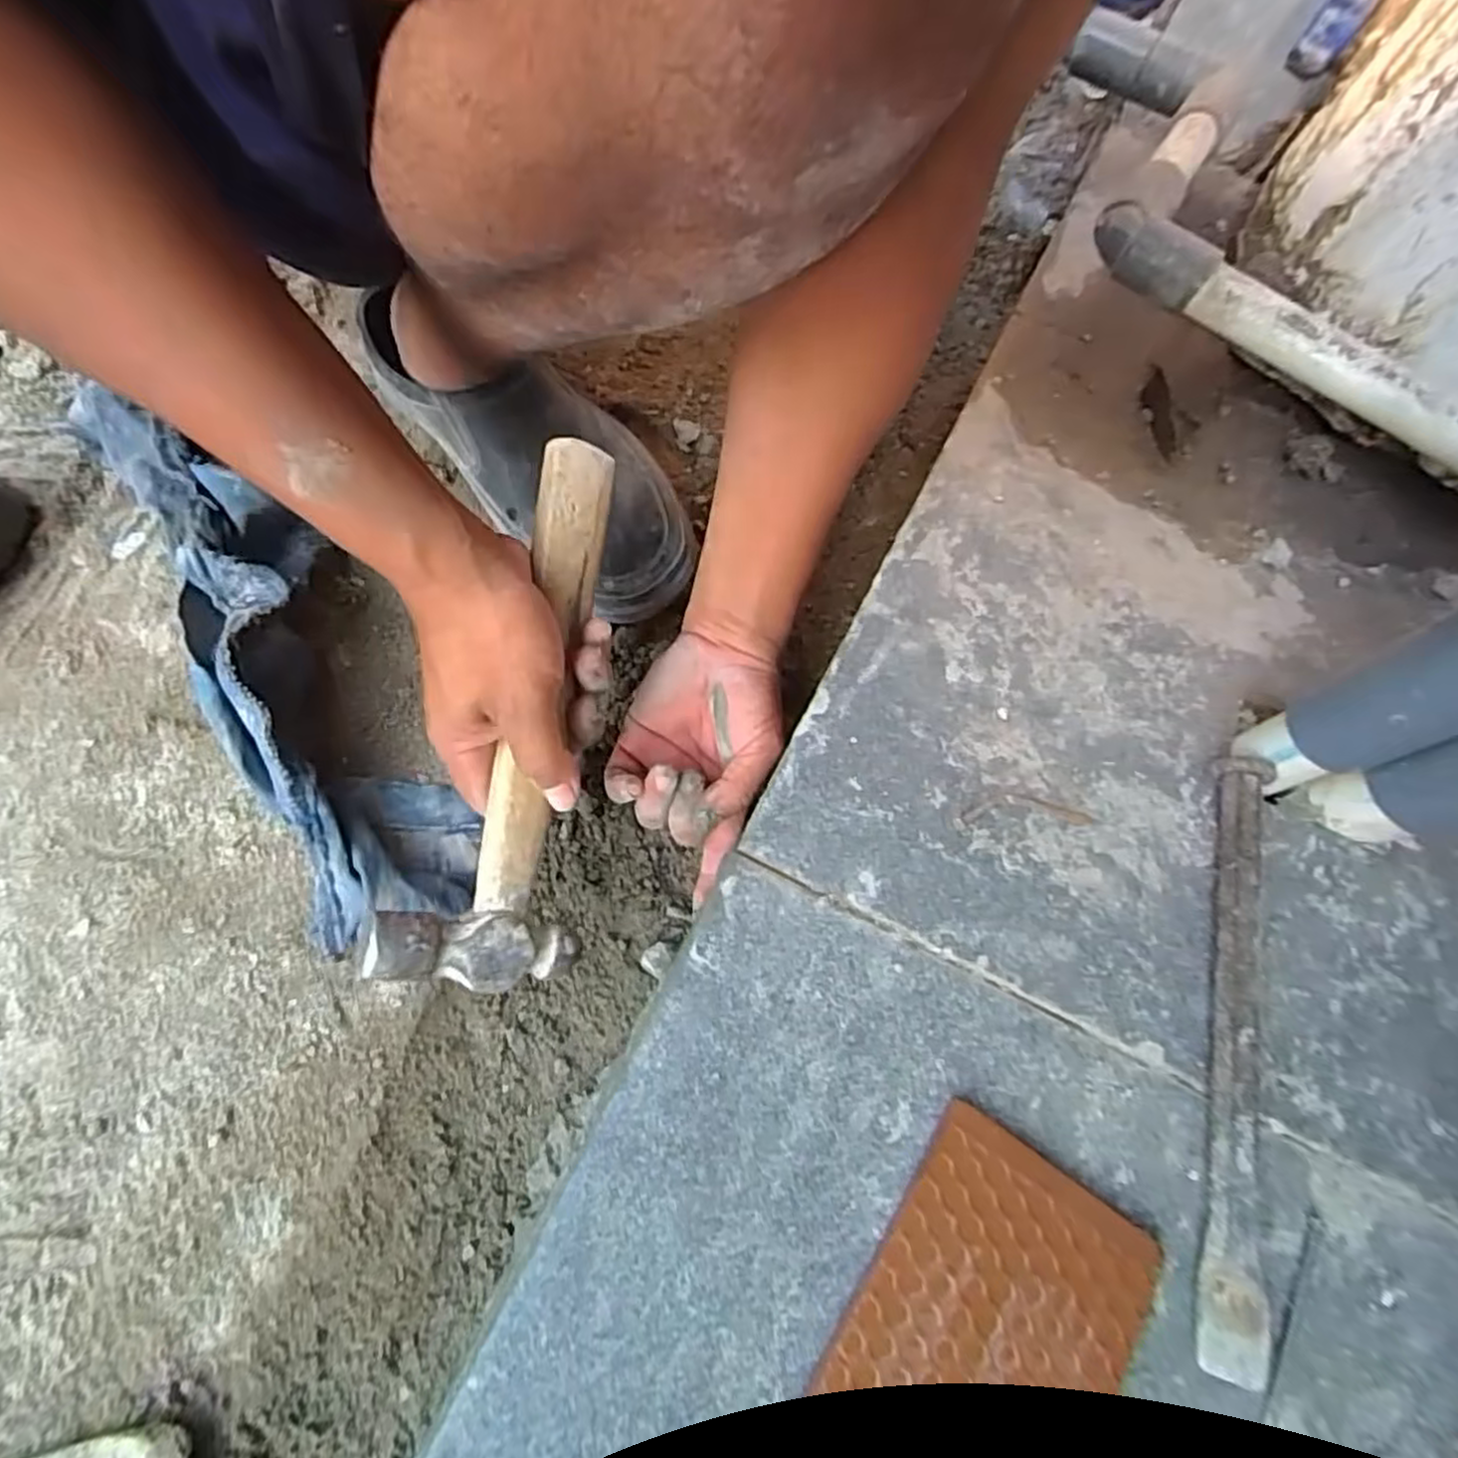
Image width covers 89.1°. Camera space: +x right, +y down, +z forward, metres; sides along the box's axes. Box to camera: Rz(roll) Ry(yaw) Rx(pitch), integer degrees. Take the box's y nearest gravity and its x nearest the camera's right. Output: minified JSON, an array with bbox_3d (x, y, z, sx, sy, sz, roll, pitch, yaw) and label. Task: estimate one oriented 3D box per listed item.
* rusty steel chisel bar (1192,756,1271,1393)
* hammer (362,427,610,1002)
[{"bbox_3d":[0.208,0.121,0.303,0.019,0.022,0.237,17,67,1],"label":"rusty steel chisel bar"},{"bbox_3d":[-0.098,-0.009,0.334,0.076,0.051,0.251,10,88,3],"label":"hammer"}]

